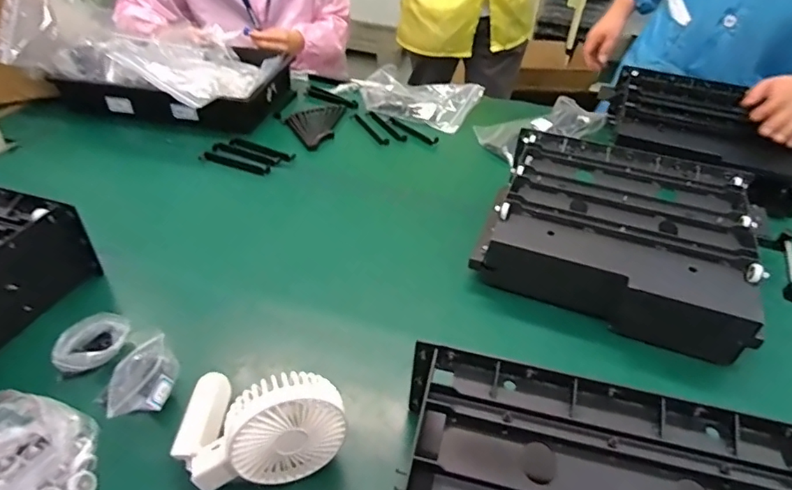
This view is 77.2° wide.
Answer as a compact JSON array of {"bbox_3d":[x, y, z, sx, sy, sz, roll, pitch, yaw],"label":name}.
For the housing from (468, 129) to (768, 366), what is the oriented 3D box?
[{"bbox_3d":[0.322,-0.017,0.709,0.356,0.109,0.301,17,42,15],"label":"housing"}]

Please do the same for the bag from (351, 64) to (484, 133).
[{"bbox_3d":[0.035,-0.337,1.132,0.292,0.048,0.175,18,42,16],"label":"bag"}]

